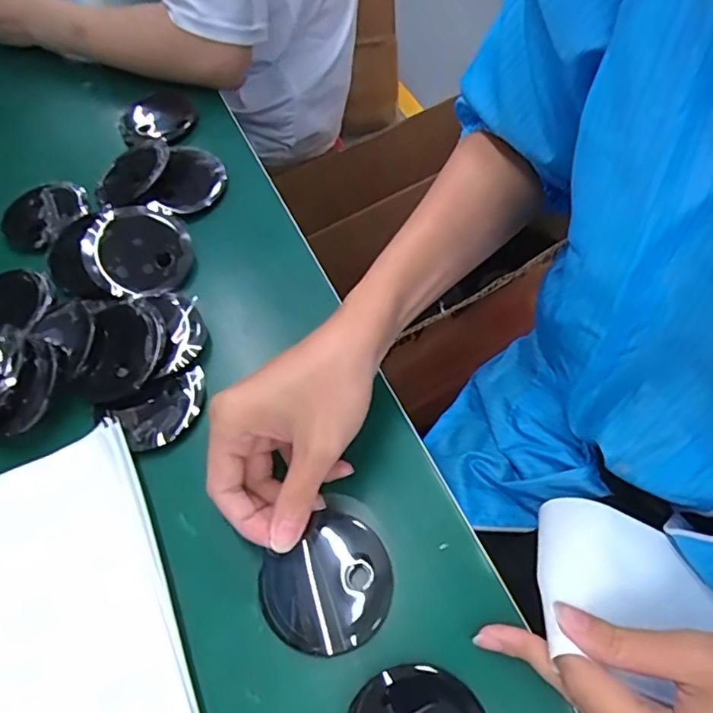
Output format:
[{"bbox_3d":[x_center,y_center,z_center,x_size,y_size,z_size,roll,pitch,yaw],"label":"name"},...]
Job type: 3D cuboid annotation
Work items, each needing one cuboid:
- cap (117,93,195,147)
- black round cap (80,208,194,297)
[{"bbox_3d":[-0.204,-0.246,0.580,0.073,0.013,0.081,-7,59,1],"label":"cap"},{"bbox_3d":[-0.179,-0.086,0.466,0.082,0.015,0.085,9,62,-17],"label":"black round cap"}]

